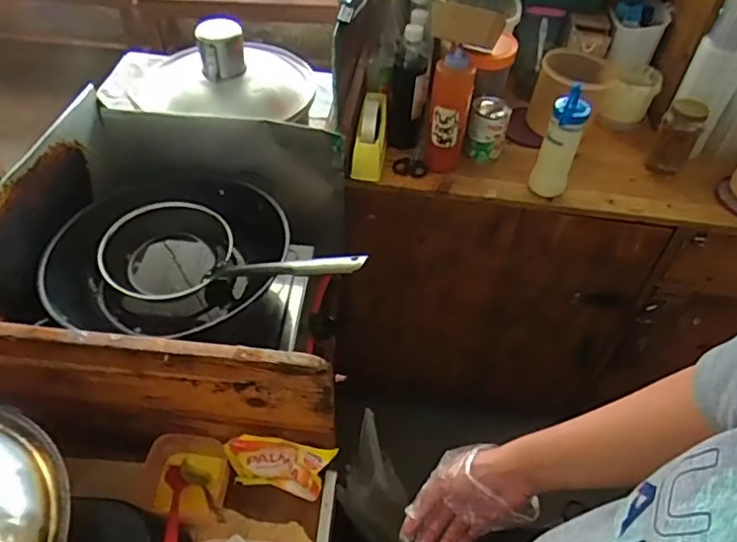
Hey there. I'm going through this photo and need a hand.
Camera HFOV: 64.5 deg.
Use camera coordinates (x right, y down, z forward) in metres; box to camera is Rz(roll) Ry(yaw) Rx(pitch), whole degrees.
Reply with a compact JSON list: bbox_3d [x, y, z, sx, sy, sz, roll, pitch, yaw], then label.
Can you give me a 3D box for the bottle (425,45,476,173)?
[{"bbox_3d":[0.146,-0.284,1.060,0.069,0.233,0.055,10,49,6],"label":"bottle"}]

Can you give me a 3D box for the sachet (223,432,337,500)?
[{"bbox_3d":[-0.110,0.246,0.736,0.128,0.122,0.026,12,49,7],"label":"sachet"}]

